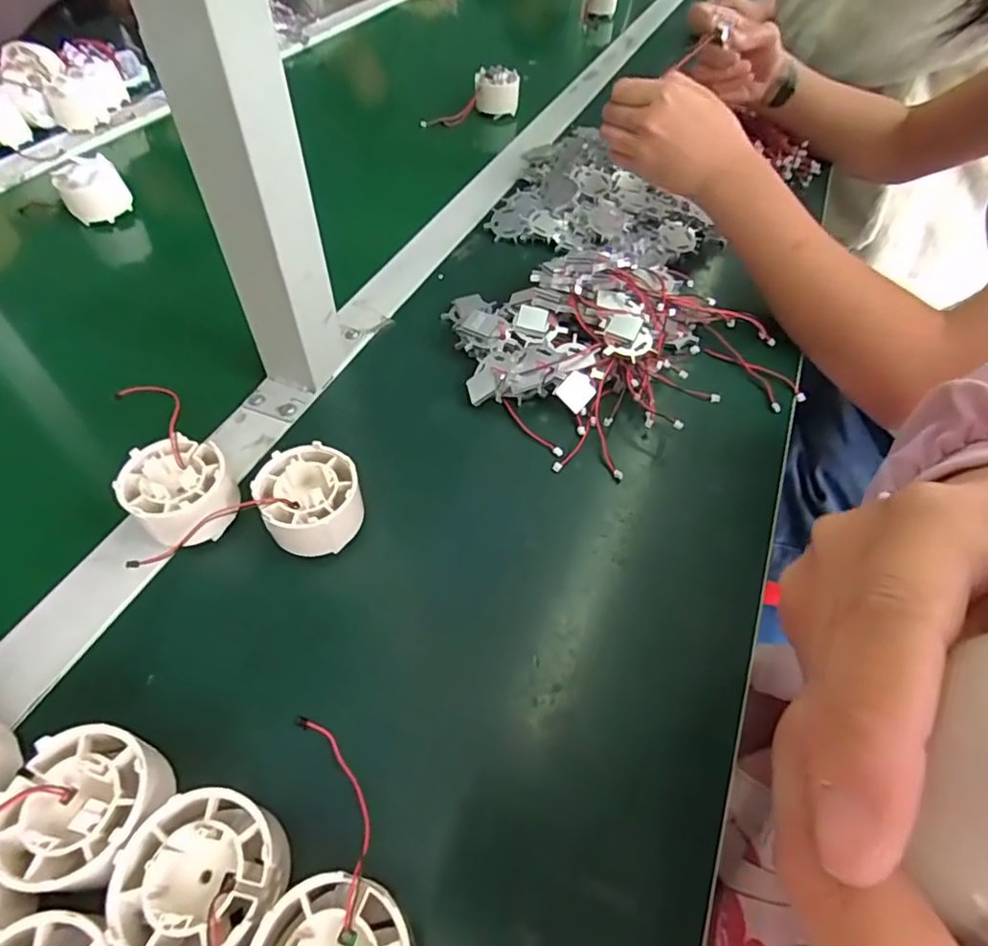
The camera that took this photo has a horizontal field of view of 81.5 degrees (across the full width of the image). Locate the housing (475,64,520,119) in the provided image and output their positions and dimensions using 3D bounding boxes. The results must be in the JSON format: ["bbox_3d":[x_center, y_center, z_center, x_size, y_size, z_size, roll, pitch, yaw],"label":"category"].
[{"bbox_3d":[0.004,-0.456,0.683,0.052,0.046,0.026,2,52,-1],"label":"housing"}]

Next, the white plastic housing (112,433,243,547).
[{"bbox_3d":[-0.166,0.013,0.310,0.050,0.039,0.059,-37,62,-27],"label":"white plastic housing"}]

